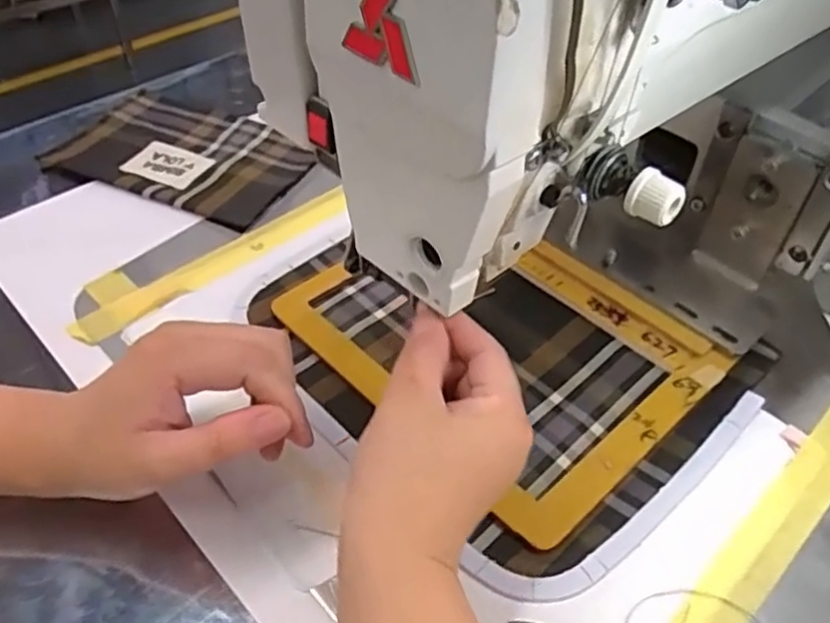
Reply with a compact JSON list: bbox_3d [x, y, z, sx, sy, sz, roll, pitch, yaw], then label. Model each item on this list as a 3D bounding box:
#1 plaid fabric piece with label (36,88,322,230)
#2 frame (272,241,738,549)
[{"bbox_3d":[-0.174,-0.121,0.533,0.181,0.008,0.117,19,48,16],"label":"plaid fabric piece with label"},{"bbox_3d":[0.044,0.012,0.407,0.165,0.014,0.216,-34,56,-30],"label":"frame"}]

